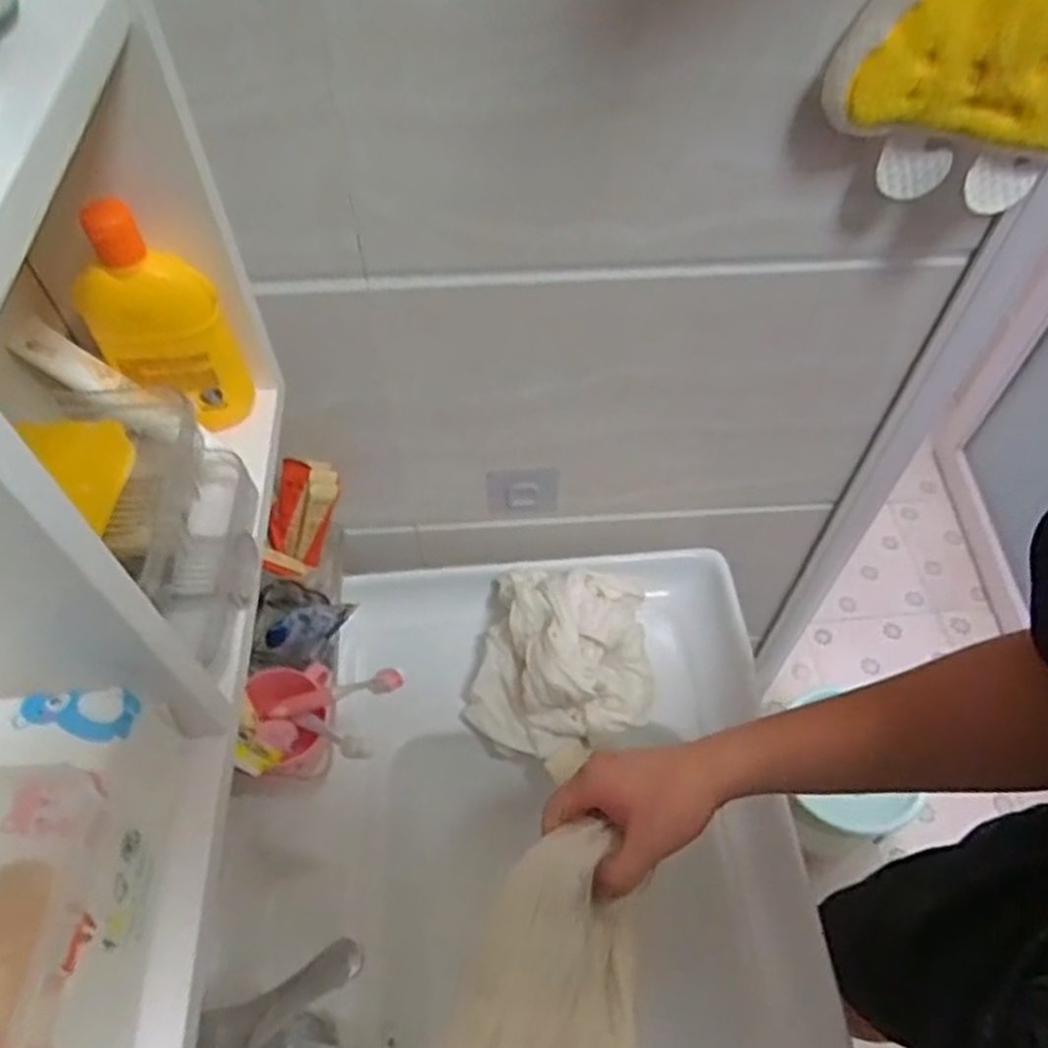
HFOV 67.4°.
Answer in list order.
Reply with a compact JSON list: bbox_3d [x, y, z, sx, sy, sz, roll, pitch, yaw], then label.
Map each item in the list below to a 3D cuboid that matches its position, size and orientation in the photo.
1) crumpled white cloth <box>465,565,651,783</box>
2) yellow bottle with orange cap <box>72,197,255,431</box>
[{"bbox_3d":[0.040,0.127,0.734,0.164,0.092,0.161,14,56,9],"label":"crumpled white cloth"},{"bbox_3d":[-0.193,-0.105,0.419,0.064,0.126,0.033,-26,59,-18],"label":"yellow bottle with orange cap"}]

